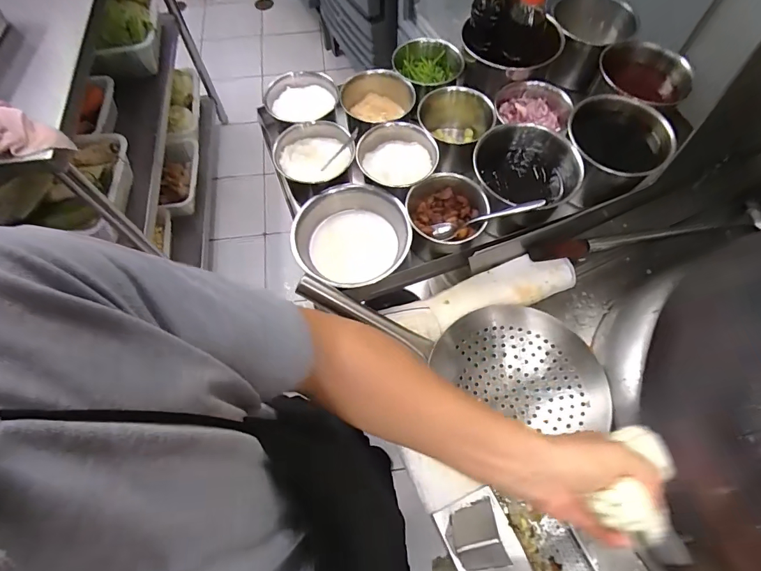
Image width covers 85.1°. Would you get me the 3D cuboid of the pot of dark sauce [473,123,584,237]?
[{"bbox_3d":[0.218,-0.155,0.643,0.144,0.108,0.151,0,65,1],"label":"pot of dark sauce"}]

